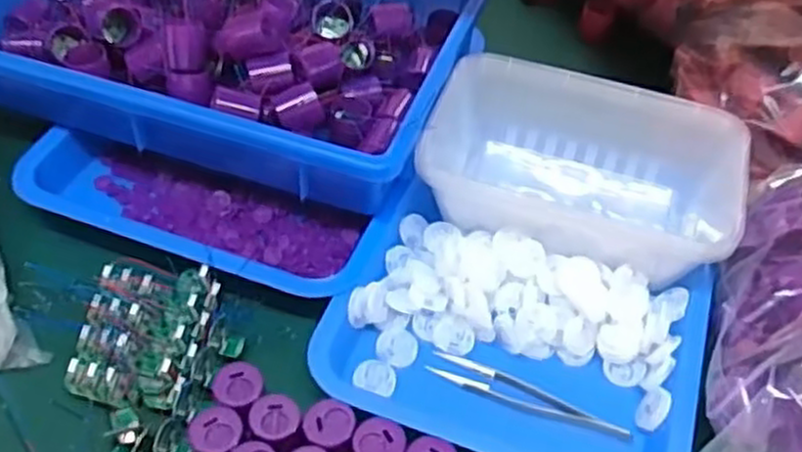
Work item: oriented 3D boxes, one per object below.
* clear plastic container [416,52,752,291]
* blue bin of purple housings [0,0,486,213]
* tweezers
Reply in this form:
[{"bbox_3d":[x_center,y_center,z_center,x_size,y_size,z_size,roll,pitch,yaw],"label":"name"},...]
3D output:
[{"bbox_3d":[0.127,-0.038,0.555,0.201,0.077,0.132,16,50,11],"label":"clear plastic container"},{"bbox_3d":[-0.139,-0.147,0.608,0.367,0.085,0.256,14,49,10],"label":"blue bin of purple housings"},{"bbox_3d":[0.077,0.100,0.466,0.123,0.010,0.018,17,50,12],"label":"tweezers"}]

